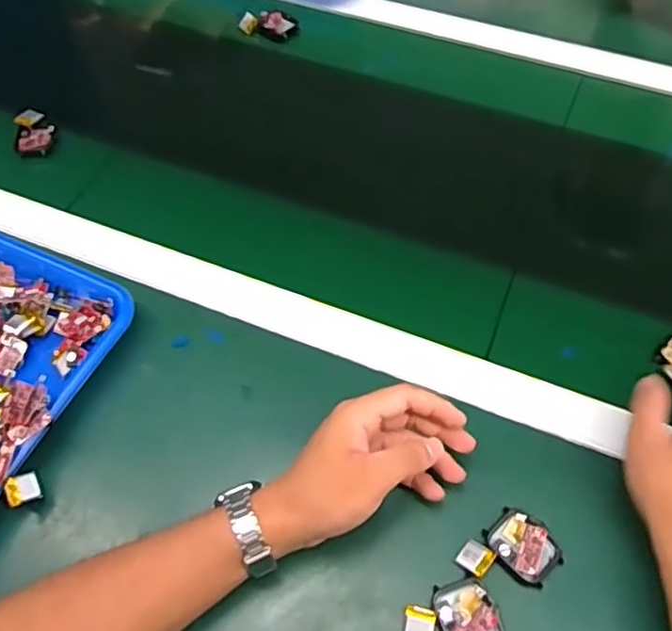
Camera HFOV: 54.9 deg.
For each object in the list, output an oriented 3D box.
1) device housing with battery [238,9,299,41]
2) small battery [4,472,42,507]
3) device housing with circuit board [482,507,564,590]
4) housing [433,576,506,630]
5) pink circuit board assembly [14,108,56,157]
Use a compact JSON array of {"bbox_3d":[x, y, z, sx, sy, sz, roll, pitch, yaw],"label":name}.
[{"bbox_3d":[-0.078,-0.342,0.760,0.067,0.019,0.031,16,59,10],"label":"device housing with battery"},{"bbox_3d":[-0.216,0.120,0.449,0.006,0.025,0.020,-21,82,30],"label":"small battery"},{"bbox_3d":[0.127,0.154,0.434,0.038,0.013,0.047,-37,64,-21],"label":"device housing with circuit board"},{"bbox_3d":[0.085,0.192,0.412,0.039,0.009,0.047,-18,59,-11],"label":"housing"},{"bbox_3d":[-0.309,-0.189,0.660,0.034,0.022,0.053,-9,58,-5],"label":"pink circuit board assembly"}]

